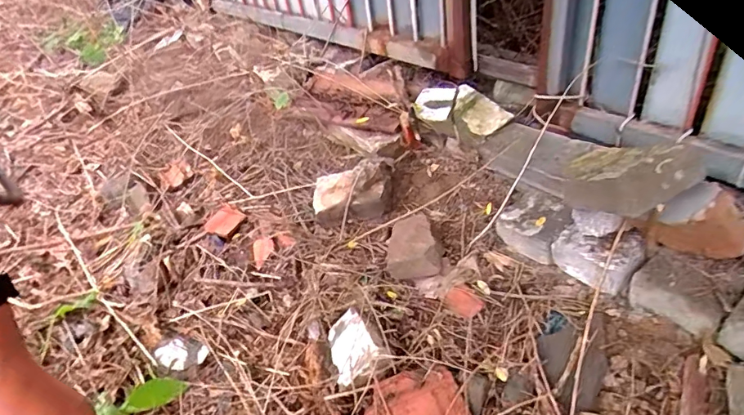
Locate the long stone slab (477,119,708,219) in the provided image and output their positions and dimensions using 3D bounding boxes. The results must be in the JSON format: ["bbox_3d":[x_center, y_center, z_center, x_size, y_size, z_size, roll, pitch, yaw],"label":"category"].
[{"bbox_3d":[0.340,-0.069,0.778,0.146,0.115,0.441,-12,16,-9],"label":"long stone slab"}]

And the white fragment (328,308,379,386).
[{"bbox_3d":[-0.044,0.231,0.789,0.089,0.025,0.121,-48,37,16],"label":"white fragment"}]

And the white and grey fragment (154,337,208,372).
[{"bbox_3d":[-0.370,0.282,0.896,0.090,0.018,0.070,15,40,26],"label":"white and grey fragment"}]

